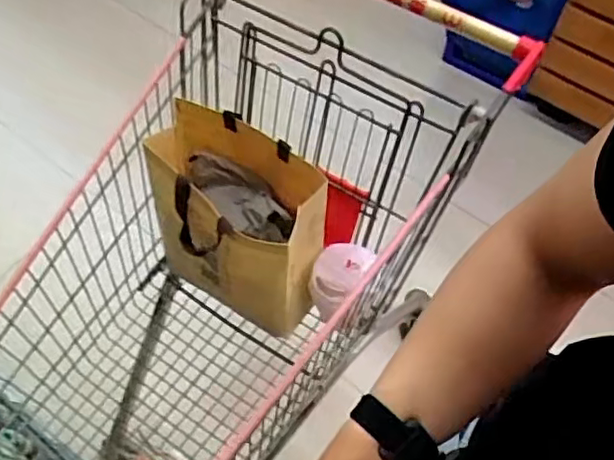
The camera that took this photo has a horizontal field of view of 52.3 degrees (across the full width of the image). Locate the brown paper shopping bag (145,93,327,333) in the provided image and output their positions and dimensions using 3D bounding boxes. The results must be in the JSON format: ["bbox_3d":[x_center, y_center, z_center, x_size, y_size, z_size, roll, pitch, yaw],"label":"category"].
[{"bbox_3d":[-0.117,-0.012,1.036,0.281,0.300,0.185,26,64,13],"label":"brown paper shopping bag"}]

